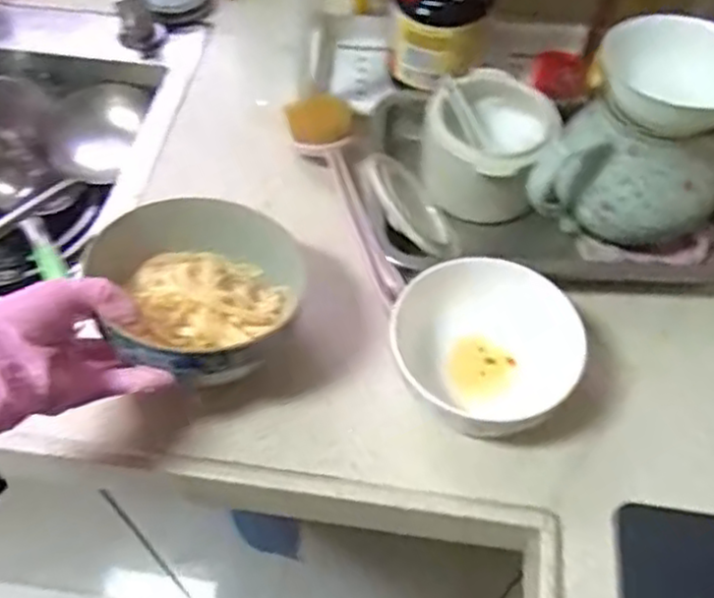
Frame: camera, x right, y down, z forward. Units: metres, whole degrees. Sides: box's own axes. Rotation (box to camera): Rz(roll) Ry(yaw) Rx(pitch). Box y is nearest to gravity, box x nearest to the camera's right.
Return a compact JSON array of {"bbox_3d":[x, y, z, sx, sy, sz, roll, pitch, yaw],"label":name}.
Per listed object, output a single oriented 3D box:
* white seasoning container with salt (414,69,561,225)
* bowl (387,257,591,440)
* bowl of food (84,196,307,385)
[{"bbox_3d":[0.110,-0.131,0.633,0.104,0.085,0.118,13,57,9],"label":"white seasoning container with salt"},{"bbox_3d":[0.091,0.037,0.527,0.125,0.061,0.139,35,62,21],"label":"bowl"},{"bbox_3d":[-0.104,-0.008,0.515,0.142,0.067,0.145,0,56,0],"label":"bowl of food"}]

